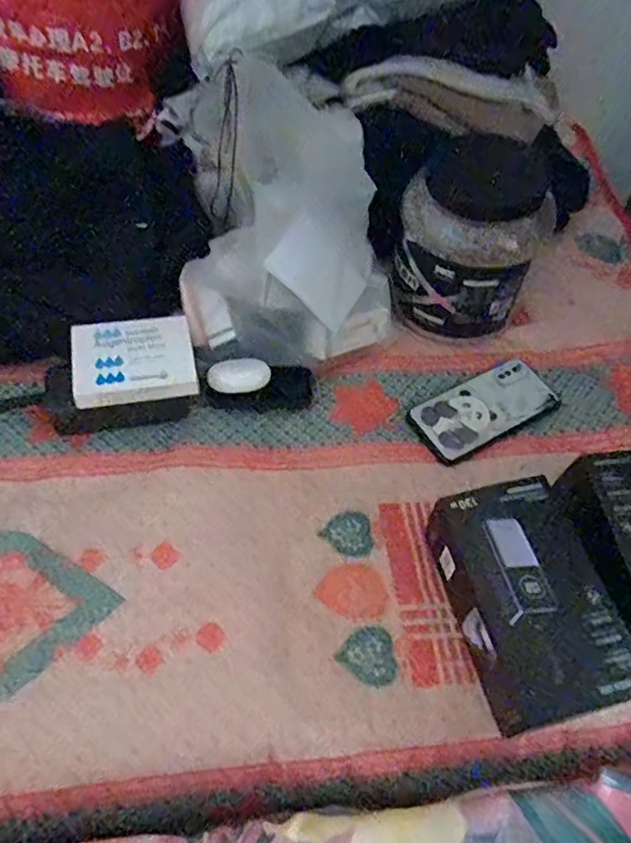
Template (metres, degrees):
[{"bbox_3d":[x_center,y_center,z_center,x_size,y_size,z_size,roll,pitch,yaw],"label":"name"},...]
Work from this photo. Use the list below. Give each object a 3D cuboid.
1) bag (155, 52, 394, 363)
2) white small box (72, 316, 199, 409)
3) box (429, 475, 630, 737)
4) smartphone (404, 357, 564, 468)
[{"bbox_3d":[-0.031,-0.222,0.614,0.232,0.180,0.259,-4,58,-10],"label":"bag"},{"bbox_3d":[-0.175,-0.060,0.559,0.111,0.019,0.091,-7,58,-12],"label":"white small box"},{"bbox_3d":[0.167,0.148,0.473,0.109,0.081,0.178,-10,55,-12],"label":"box"},{"bbox_3d":[0.185,-0.013,0.626,0.158,0.016,0.074,-24,60,-20],"label":"smartphone"}]

